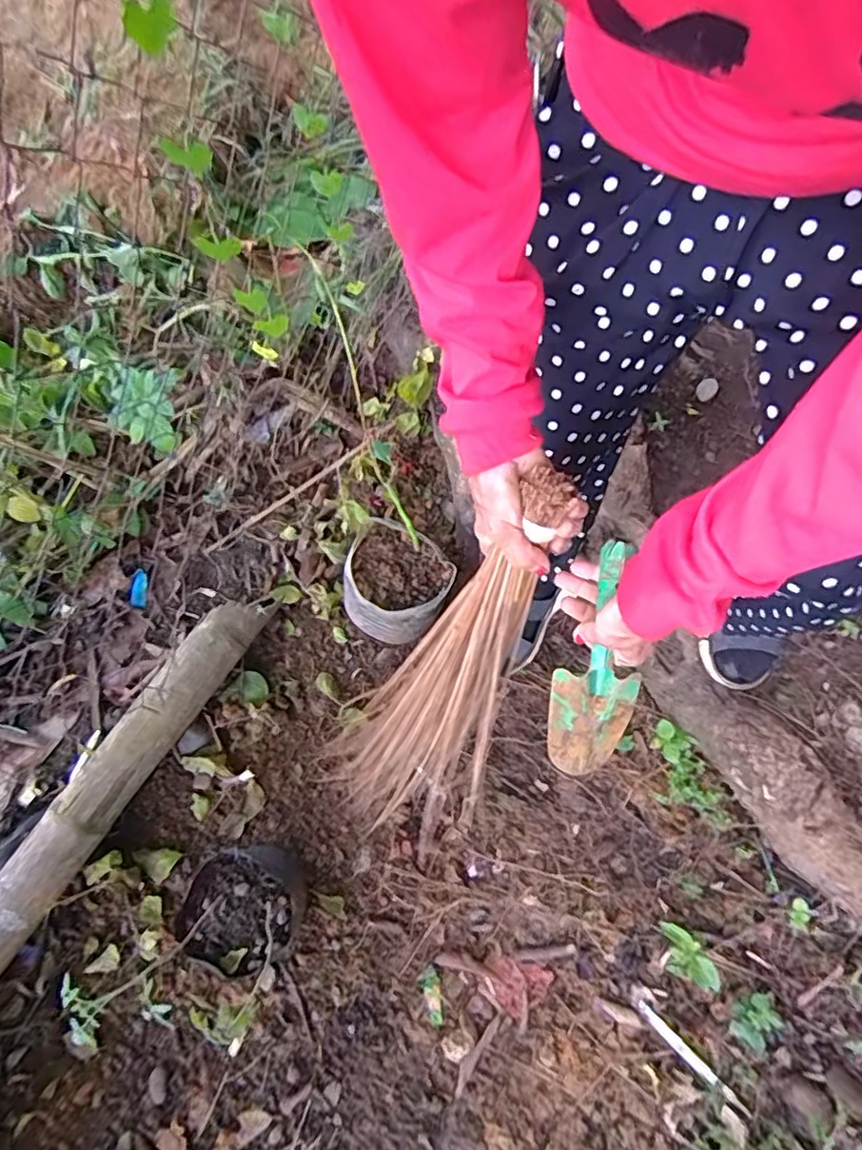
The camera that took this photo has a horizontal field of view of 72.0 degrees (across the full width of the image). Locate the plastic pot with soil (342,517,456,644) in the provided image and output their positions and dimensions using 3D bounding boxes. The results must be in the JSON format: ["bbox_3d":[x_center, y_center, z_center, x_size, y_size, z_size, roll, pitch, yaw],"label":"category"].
[{"bbox_3d":[-0.053,0.019,0.949,0.156,0.138,0.142,0,64,0],"label":"plastic pot with soil"}]

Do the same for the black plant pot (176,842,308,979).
[{"bbox_3d":[-0.249,0.446,0.801,0.141,0.123,0.146,0,64,0],"label":"black plant pot"}]

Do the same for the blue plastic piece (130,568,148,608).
[{"bbox_3d":[-0.534,0.024,1.084,0.028,0.005,0.071,-2,77,-1],"label":"blue plastic piece"}]

